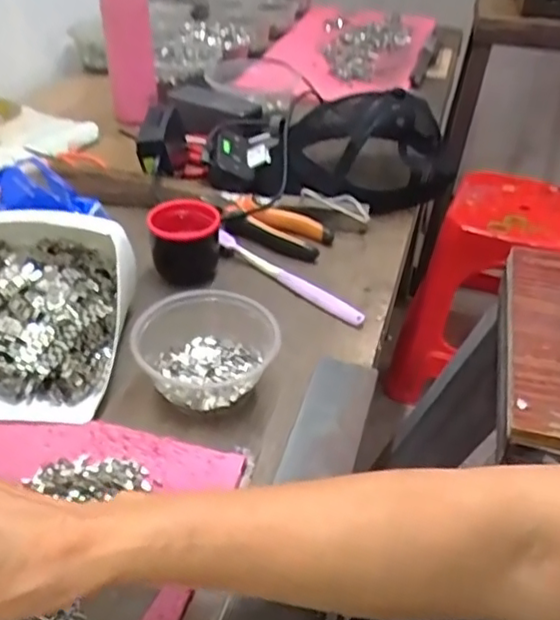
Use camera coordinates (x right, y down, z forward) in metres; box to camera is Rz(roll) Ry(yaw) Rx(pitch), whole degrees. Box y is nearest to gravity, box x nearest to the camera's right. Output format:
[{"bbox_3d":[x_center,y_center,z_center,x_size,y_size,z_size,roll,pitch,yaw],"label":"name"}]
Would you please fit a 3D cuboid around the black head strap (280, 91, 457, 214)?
[{"bbox_3d":[0.108,-0.193,0.742,0.181,0.109,0.212,11,38,11],"label":"black head strap"}]

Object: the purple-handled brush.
[{"bbox_3d":[0.007,-0.033,0.608,0.174,0.015,0.016,29,45,31],"label":"purple-handled brush"}]

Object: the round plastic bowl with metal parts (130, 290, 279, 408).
[{"bbox_3d":[-0.057,0.030,0.489,0.107,0.050,0.096,-1,39,-8],"label":"round plastic bowl with metal parts"}]

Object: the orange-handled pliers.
[{"bbox_3d":[-0.012,-0.093,0.672,0.133,0.015,0.058,21,41,22],"label":"orange-handled pliers"}]

